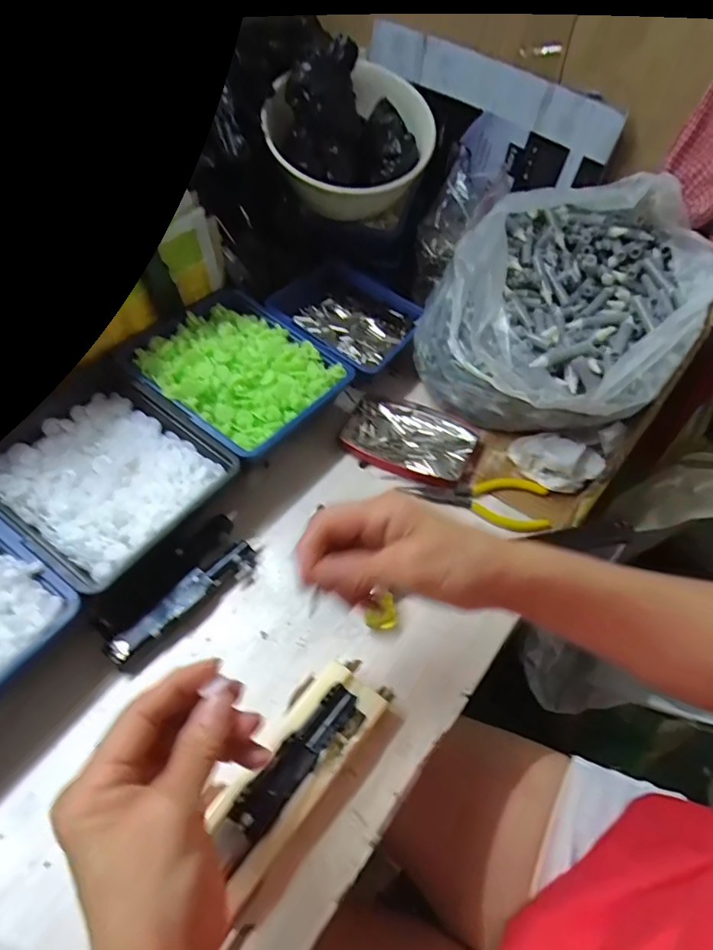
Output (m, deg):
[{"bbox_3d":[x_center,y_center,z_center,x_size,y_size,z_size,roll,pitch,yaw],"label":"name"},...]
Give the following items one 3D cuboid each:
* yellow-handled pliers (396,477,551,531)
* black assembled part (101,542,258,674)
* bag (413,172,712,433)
[{"bbox_3d":[0.106,0.021,0.440,0.115,0.008,0.048,5,51,2],"label":"yellow-handled pliers"},{"bbox_3d":[-0.123,0.092,0.373,0.024,0.020,0.118,37,59,25],"label":"black assembled part"},{"bbox_3d":[0.183,-0.139,0.471,0.208,0.165,0.224,-26,57,-21],"label":"bag"}]

